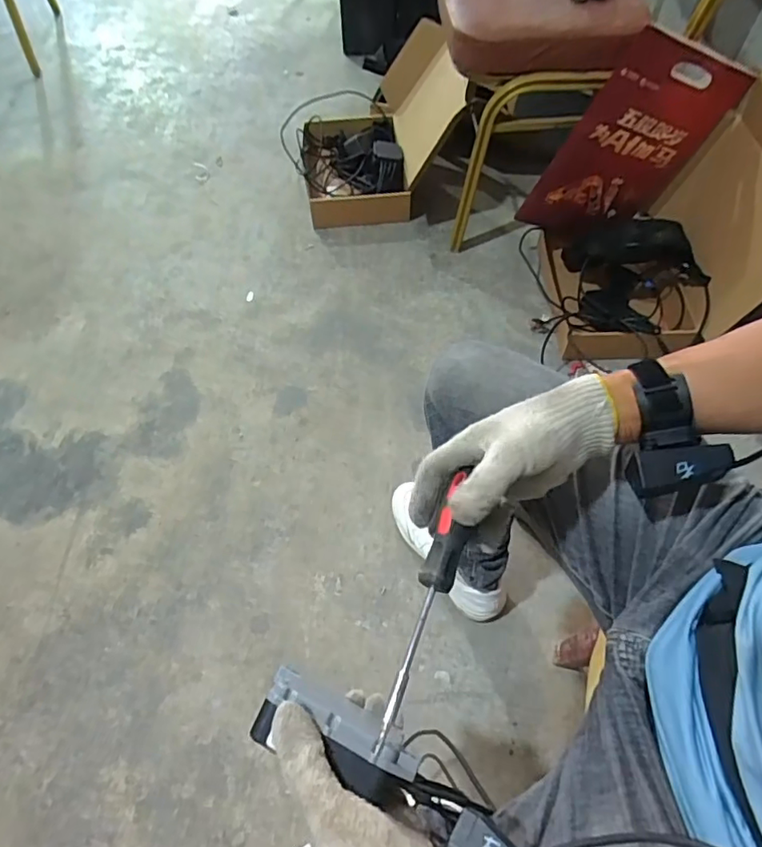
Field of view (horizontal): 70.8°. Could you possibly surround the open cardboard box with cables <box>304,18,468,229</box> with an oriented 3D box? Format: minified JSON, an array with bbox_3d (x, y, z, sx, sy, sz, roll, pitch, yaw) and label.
[{"bbox_3d":[-0.011,-0.693,1.251,0.376,0.379,0.289,3,58,3],"label":"open cardboard box with cables"}]

